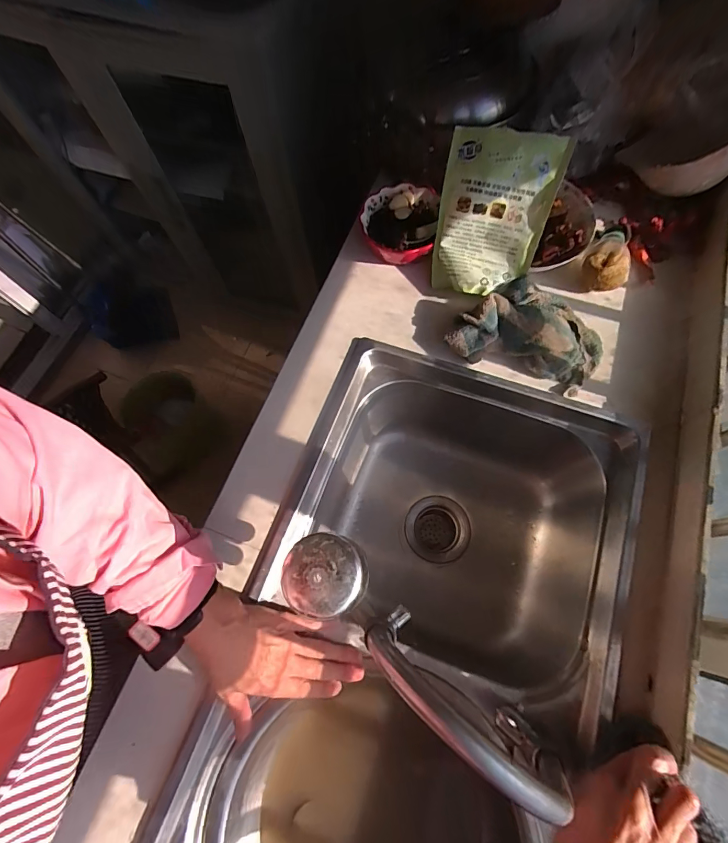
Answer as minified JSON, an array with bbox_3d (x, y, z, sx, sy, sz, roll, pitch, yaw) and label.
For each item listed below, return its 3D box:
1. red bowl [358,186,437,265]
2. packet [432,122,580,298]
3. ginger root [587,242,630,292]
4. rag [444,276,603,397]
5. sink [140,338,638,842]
[{"bbox_3d":[0.058,-0.313,0.645,0.119,0.041,0.135,8,71,4],"label":"red bowl"},{"bbox_3d":[0.174,-0.281,0.559,0.149,0.205,0.055,16,30,11],"label":"packet"},{"bbox_3d":[0.352,-0.223,0.594,0.056,0.055,0.054,0,70,1],"label":"ginger root"},{"bbox_3d":[0.234,-0.120,0.561,0.182,0.054,0.155,34,74,12],"label":"rag"},{"bbox_3d":[0.062,0.290,0.544,0.403,0.202,0.706,19,72,8],"label":"sink"}]

